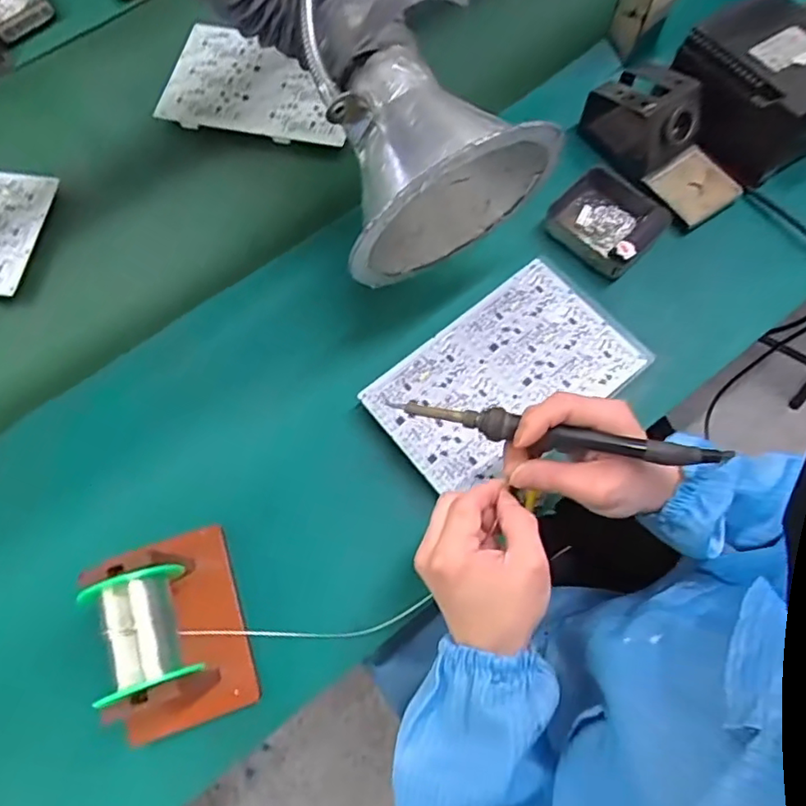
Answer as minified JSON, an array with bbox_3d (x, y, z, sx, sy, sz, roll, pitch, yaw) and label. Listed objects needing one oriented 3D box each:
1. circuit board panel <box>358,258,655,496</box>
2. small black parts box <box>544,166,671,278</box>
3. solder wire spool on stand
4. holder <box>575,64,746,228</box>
[{"bbox_3d":[0.085,-0.023,0.493,0.209,0.013,0.132,-37,73,-12],"label":"circuit board panel"},{"bbox_3d":[0.190,-0.172,0.540,0.094,0.038,0.085,42,77,16],"label":"small black parts box"},{"bbox_3d":[-0.169,0.158,0.415,0.092,0.092,0.139,-16,70,-3],"label":"solder wire spool on stand"},{"bbox_3d":[0.248,-0.247,0.548,0.075,0.071,0.158,-34,72,-11],"label":"holder"}]

